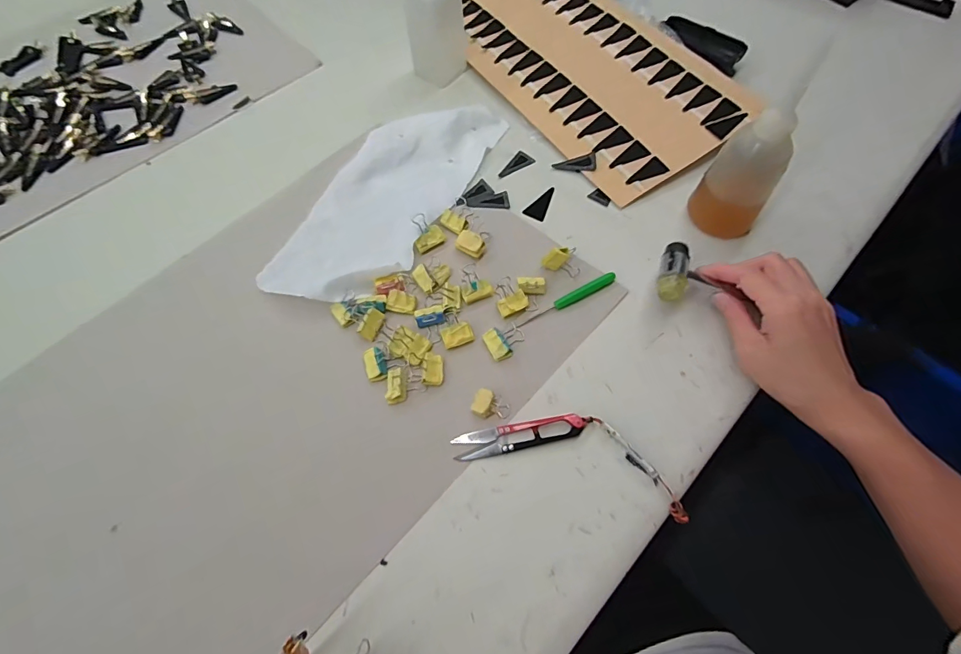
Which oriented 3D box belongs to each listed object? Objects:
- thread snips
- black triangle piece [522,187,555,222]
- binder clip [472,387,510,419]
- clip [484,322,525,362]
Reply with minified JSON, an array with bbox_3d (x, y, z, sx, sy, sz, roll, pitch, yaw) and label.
[{"bbox_3d":[0.033,0.088,0.359,0.107,0.011,0.022,-11,65,-5],"label":"thread snips"},{"bbox_3d":[0.066,-0.136,0.479,0.024,0.004,0.048,25,67,12],"label":"black triangle piece"},{"bbox_3d":[0.009,0.066,0.370,0.031,0.012,0.023,15,66,7],"label":"binder clip"},{"bbox_3d":[0.024,0.012,0.397,0.036,0.013,0.028,-24,67,-11],"label":"clip"}]

